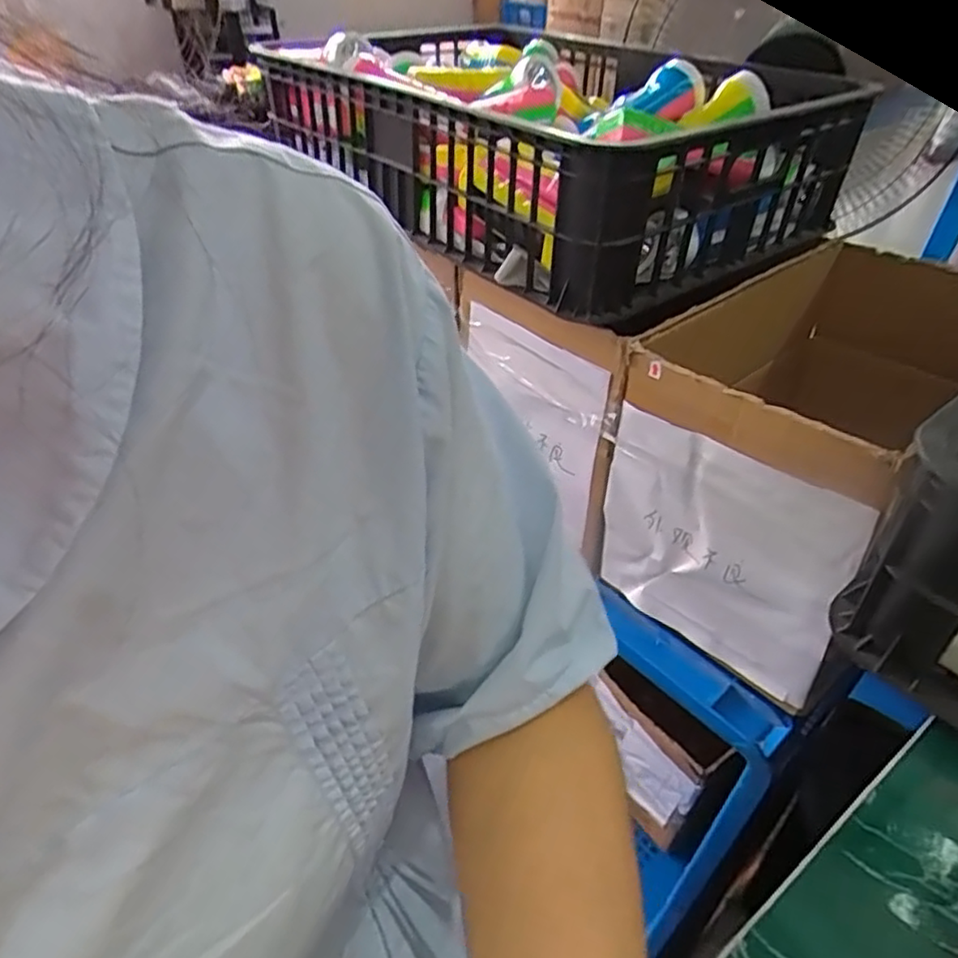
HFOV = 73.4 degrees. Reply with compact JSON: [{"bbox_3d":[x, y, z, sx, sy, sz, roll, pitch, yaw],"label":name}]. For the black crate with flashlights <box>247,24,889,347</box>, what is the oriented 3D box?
[{"bbox_3d":[0.077,-0.374,0.707,0.393,0.157,0.566,-27,47,-28],"label":"black crate with flashlights"}]

